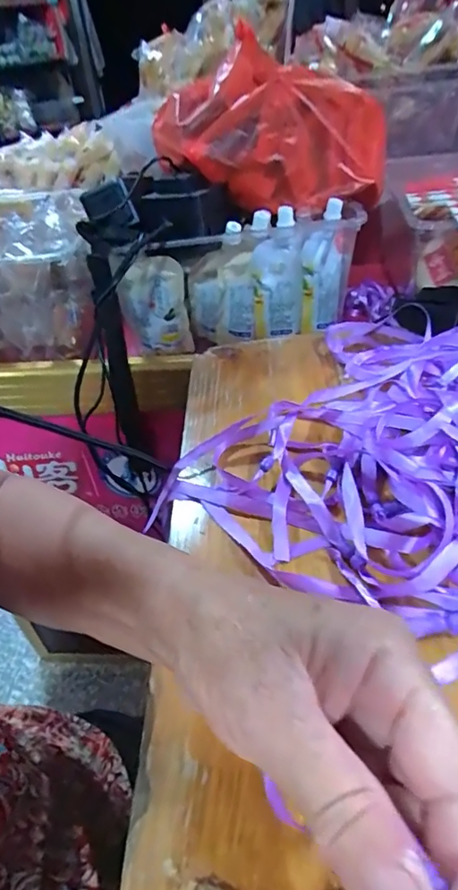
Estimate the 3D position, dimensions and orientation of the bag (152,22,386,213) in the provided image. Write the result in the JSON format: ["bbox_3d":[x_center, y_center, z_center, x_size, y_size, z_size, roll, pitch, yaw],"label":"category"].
[{"bbox_3d":[0.041,-0.348,0.560,0.254,0.141,0.125,5,41,14],"label":"bag"}]

